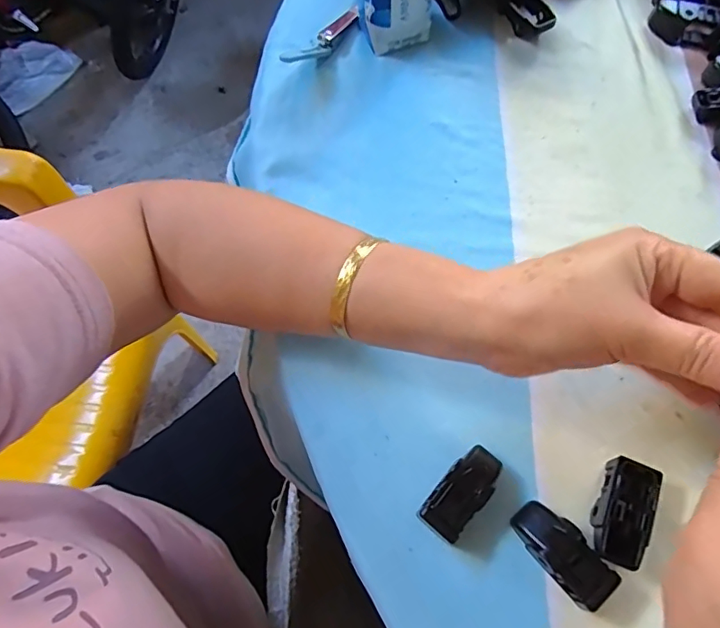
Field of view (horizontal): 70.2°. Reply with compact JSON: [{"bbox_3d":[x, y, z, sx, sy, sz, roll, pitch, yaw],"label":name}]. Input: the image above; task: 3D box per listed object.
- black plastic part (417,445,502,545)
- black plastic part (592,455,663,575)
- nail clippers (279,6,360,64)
[{"bbox_3d":[0.052,0.089,0.256,0.023,0.016,0.049,38,73,15],"label":"black plastic part"},{"bbox_3d":[0.128,0.097,0.250,0.022,0.018,0.048,24,70,10],"label":"black plastic part"},{"bbox_3d":[-0.025,-0.204,0.378,0.017,0.010,0.076,41,74,16],"label":"nail clippers"}]

